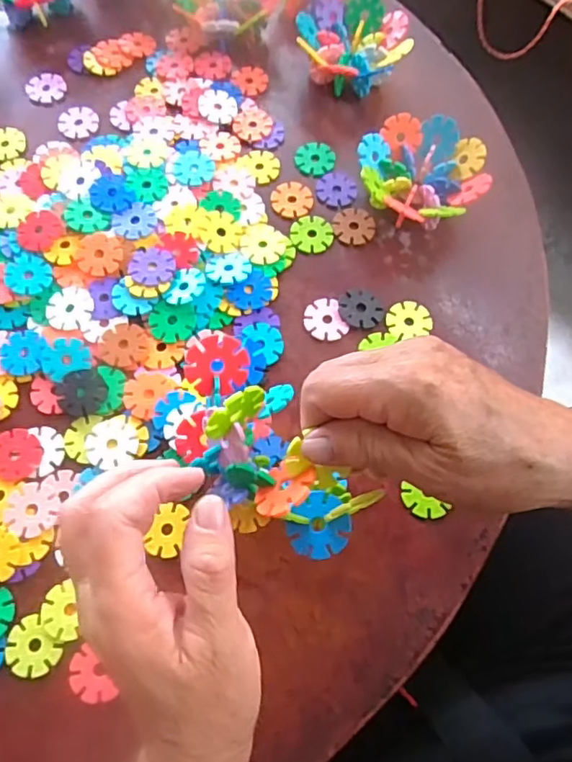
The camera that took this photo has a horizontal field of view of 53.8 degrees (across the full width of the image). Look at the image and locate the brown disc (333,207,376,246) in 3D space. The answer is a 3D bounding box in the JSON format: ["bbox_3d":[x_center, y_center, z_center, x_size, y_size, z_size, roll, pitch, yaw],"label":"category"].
[{"bbox_3d":[0.052,-0.117,0.424,0.031,0.004,0.032,1,68,-2],"label":"brown disc"}]

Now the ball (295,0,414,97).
[{"bbox_3d":[0.053,-0.269,0.461,0.087,0.042,0.078,3,68,-1],"label":"ball"}]

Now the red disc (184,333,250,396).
[{"bbox_3d":[-0.034,-0.008,0.281,0.031,0.004,0.030,-2,101,-10],"label":"red disc"}]

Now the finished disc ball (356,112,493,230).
[{"bbox_3d":[0.097,-0.147,0.415,0.087,0.041,0.086,1,68,-2],"label":"finished disc ball"}]

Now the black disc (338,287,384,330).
[{"bbox_3d":[0.052,-0.051,0.393,0.030,0.004,0.031,1,68,-2],"label":"black disc"}]

